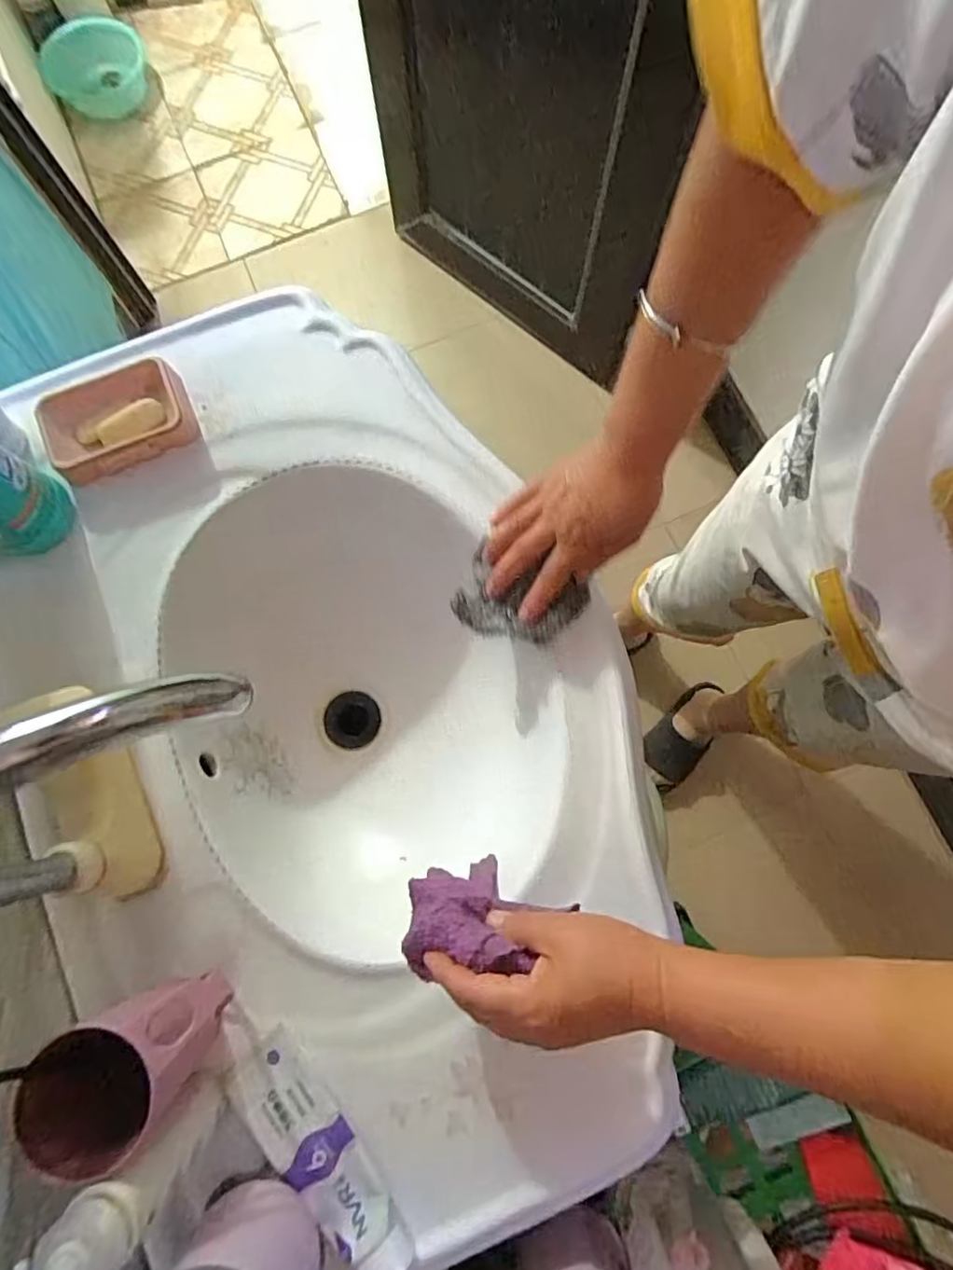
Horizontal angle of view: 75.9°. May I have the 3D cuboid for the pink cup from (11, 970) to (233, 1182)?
[{"bbox_3d":[-0.207,0.260,0.392,0.073,0.113,0.104,39,81,8],"label":"pink cup"}]

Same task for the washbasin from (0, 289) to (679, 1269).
[{"bbox_3d":[-0.119,0.080,0.564,0.455,0.175,0.761,-22,79,-4],"label":"washbasin"}]

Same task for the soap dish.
[{"bbox_3d":[-0.308,-0.188,0.527,0.116,0.027,0.083,-25,79,-5],"label":"soap dish"}]

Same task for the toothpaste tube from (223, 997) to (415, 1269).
[{"bbox_3d":[-0.120,0.348,0.420,0.051,0.032,0.194,-39,81,-7],"label":"toothpaste tube"}]

